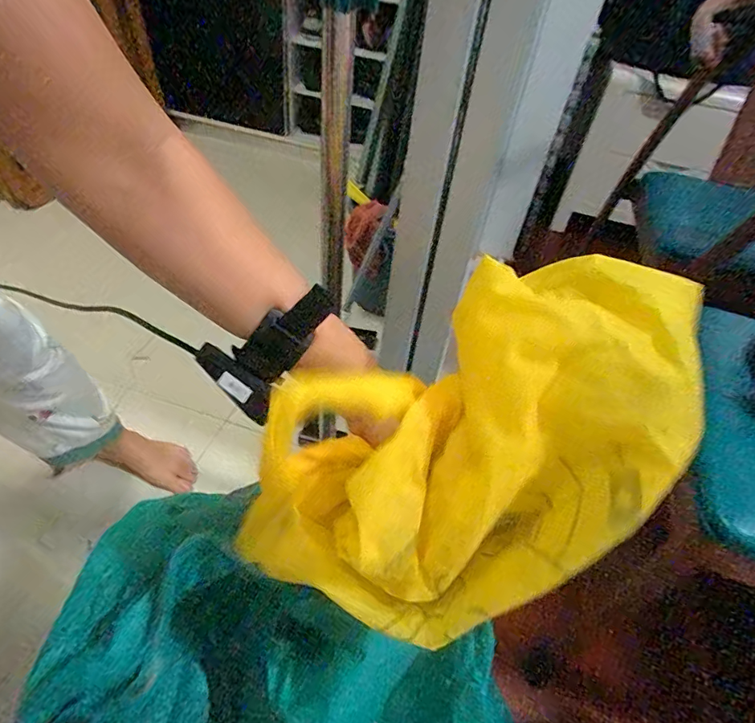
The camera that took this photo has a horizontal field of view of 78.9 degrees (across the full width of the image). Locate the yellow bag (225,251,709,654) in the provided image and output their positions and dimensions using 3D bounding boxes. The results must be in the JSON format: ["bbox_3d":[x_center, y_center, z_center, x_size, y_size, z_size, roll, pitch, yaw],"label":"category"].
[{"bbox_3d":[0.039,0.048,0.283,0.220,0.192,0.163,18,46,10],"label":"yellow bag"}]

